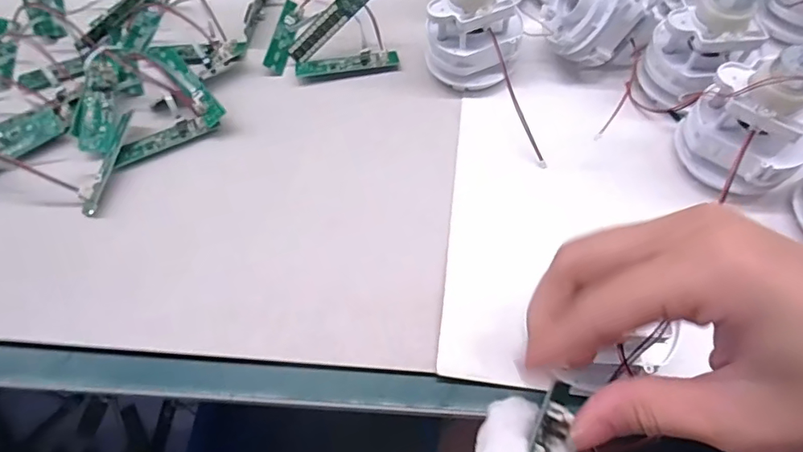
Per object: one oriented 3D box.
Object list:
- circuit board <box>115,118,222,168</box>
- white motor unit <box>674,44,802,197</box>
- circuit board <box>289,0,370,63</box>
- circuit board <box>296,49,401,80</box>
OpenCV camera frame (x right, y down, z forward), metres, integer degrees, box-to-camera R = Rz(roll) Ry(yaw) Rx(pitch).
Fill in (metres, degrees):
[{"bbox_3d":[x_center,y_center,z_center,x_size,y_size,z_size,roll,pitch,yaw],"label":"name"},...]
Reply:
[{"bbox_3d":[-0.174,-0.065,0.365,0.074,0.008,0.019,-27,63,-12],"label":"circuit board"},{"bbox_3d":[0.214,-0.063,0.295,0.060,0.084,0.070,-39,66,-18],"label":"white motor unit"},{"bbox_3d":[-0.054,-0.161,0.385,0.084,0.018,0.006,-36,30,20],"label":"circuit board"},{"bbox_3d":[-0.043,-0.129,0.396,0.081,0.014,0.018,-10,60,-3],"label":"circuit board"}]

